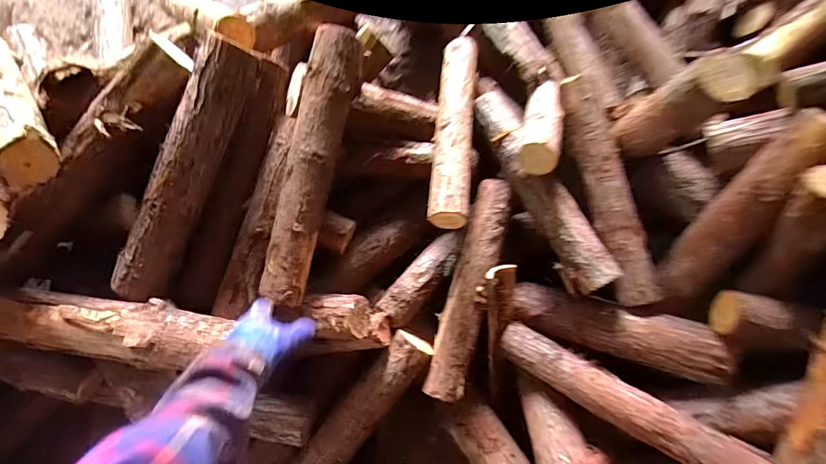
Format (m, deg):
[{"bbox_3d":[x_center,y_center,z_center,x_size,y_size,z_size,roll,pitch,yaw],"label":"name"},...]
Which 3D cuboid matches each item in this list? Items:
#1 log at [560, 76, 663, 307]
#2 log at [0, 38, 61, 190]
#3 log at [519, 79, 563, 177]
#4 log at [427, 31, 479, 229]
[{"bbox_3d":[0.411,-0.094,0.919,0.079,0.077,0.487,-10,83,-5],"label":"log"},{"bbox_3d":[-0.783,-0.266,0.827,0.097,0.069,0.463,-38,65,-8],"label":"log"},{"bbox_3d":[0.284,-0.241,0.959,0.081,0.077,0.273,17,52,-1],"label":"log"},{"bbox_3d":[0.094,-0.245,0.969,0.080,0.059,0.517,8,60,-2],"label":"log"}]

